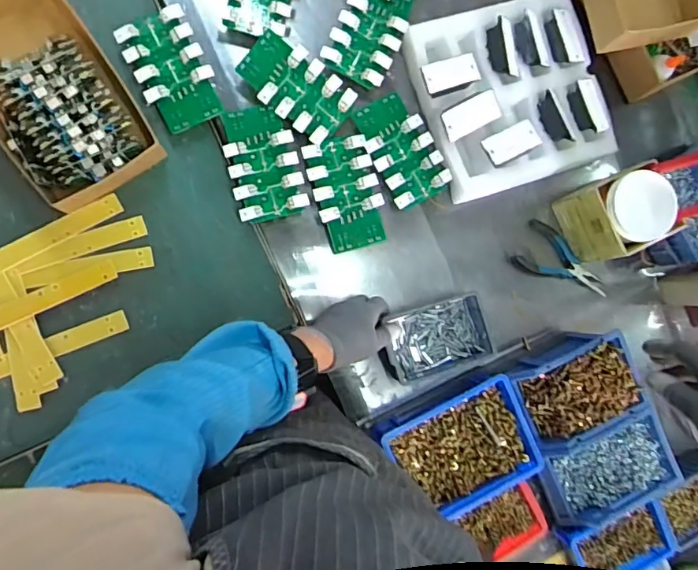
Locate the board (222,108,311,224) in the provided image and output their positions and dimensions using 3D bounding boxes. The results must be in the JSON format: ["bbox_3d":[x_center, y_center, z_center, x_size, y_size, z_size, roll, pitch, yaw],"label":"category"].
[{"bbox_3d":[-0.119,-0.169,0.718,0.094,0.023,0.152,-14,90,-8],"label":"board"}]

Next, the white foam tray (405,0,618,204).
[{"bbox_3d":[0.242,-0.280,0.749,0.264,0.052,0.265,-20,91,-8],"label":"white foam tray"}]

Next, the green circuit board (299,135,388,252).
[{"bbox_3d":[-0.001,-0.131,0.724,0.092,0.015,0.155,-18,90,-8],"label":"green circuit board"}]

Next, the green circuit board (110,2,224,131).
[{"bbox_3d":[-0.242,-0.292,0.708,0.095,0.030,0.156,-27,92,-8],"label":"green circuit board"}]

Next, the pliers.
[{"bbox_3d":[0.331,-0.031,0.797,0.151,0.019,0.075,29,84,-6],"label":"pliers"}]

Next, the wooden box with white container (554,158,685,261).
[{"bbox_3d":[0.393,-0.101,0.747,0.103,0.125,0.108,-24,91,-8],"label":"wooden box with white container"}]

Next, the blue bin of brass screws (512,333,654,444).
[{"bbox_3d":[0.324,0.149,0.753,0.165,0.092,0.119,-22,91,-8],"label":"blue bin of brass screws"}]

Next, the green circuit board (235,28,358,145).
[{"bbox_3d":[-0.073,-0.280,0.720,0.157,0.013,0.092,41,83,-5],"label":"green circuit board"}]

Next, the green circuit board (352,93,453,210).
[{"bbox_3d":[0.080,-0.194,0.741,0.092,0.014,0.158,-29,92,-8],"label":"green circuit board"}]

